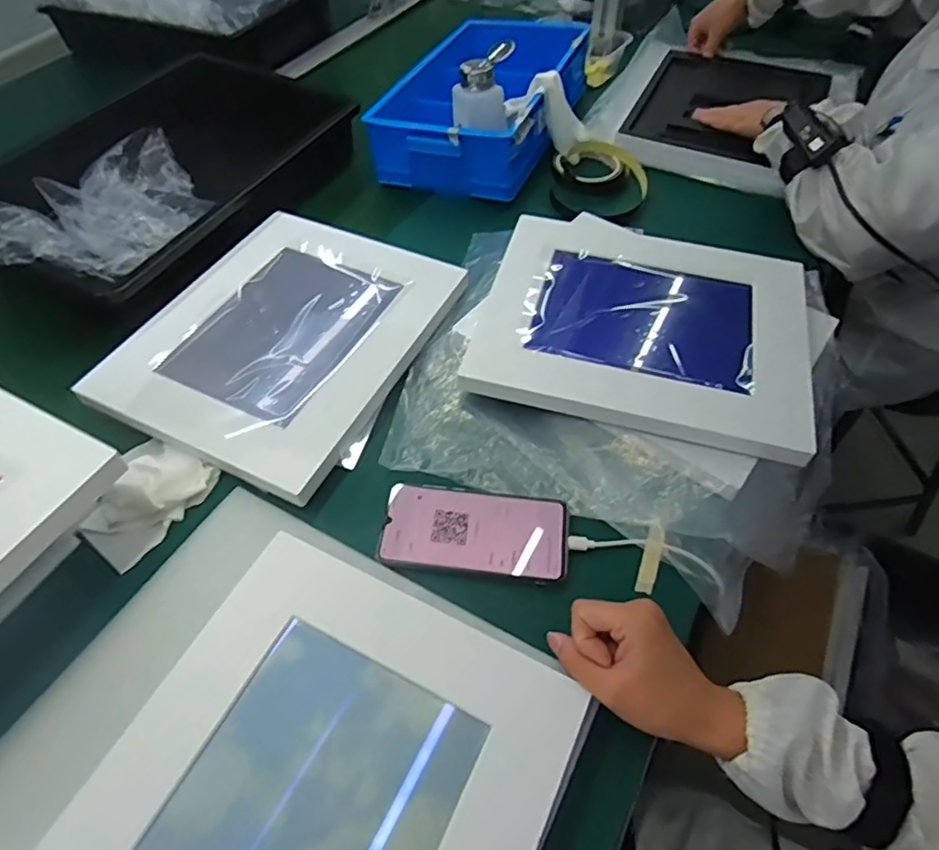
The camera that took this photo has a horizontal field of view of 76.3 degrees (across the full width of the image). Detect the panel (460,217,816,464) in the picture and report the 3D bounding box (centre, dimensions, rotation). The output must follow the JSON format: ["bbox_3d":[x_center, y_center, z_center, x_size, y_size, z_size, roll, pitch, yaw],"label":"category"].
[{"bbox_3d":[0.172,-0.105,0.588,0.308,0.033,0.263,12,56,11],"label":"panel"}]

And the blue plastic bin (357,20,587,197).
[{"bbox_3d":[0.020,-0.445,0.818,0.215,0.083,0.331,15,56,13],"label":"blue plastic bin"}]

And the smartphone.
[{"bbox_3d":[0.005,0.084,0.480,0.146,0.008,0.072,4,55,6],"label":"smartphone"}]

